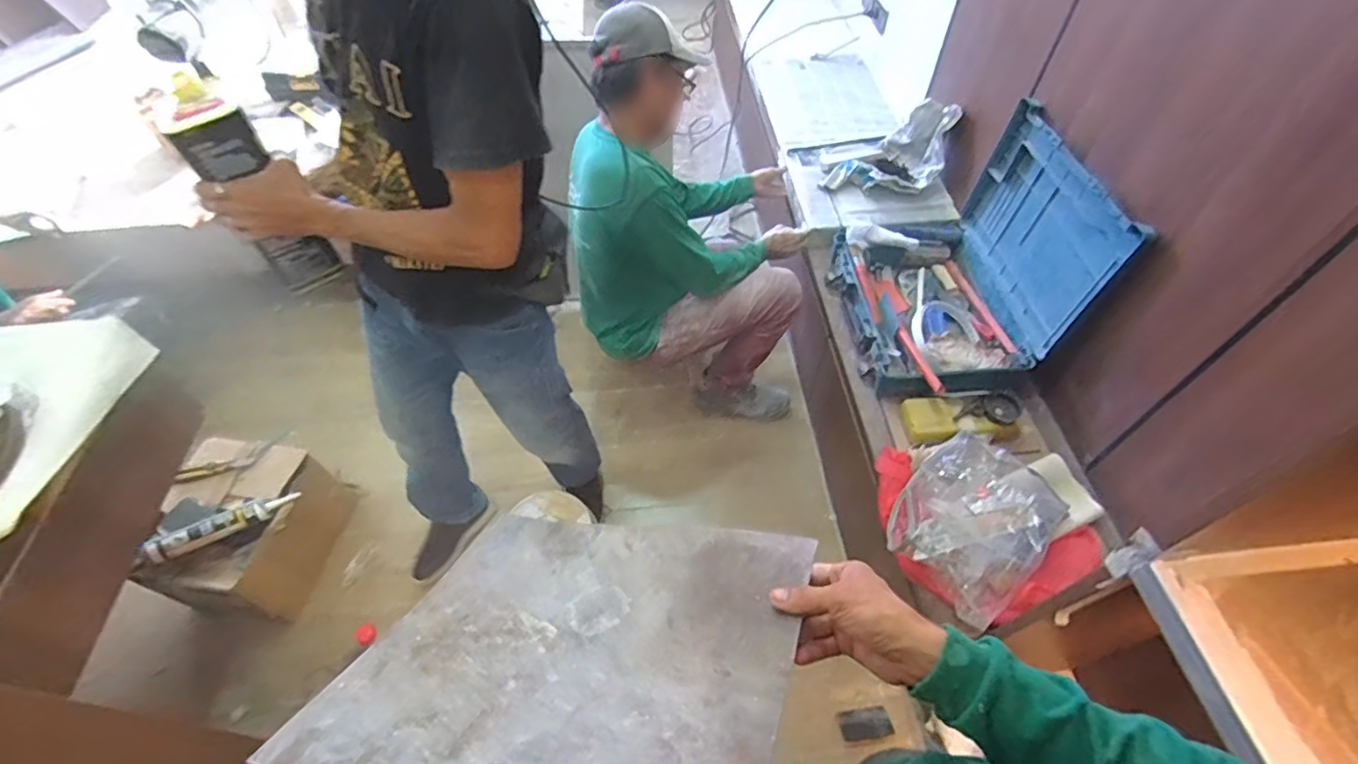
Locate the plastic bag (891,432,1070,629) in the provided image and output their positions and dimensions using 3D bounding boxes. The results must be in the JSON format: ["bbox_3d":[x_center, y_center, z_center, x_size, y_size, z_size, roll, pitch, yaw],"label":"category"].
[{"bbox_3d":[0.559,0.253,1.122,0.314,0.071,0.253,-38,62,-25],"label":"plastic bag"}]

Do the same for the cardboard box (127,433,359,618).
[{"bbox_3d":[-1.037,0.355,1.432,0.283,0.246,0.368,4,53,3],"label":"cardboard box"}]

